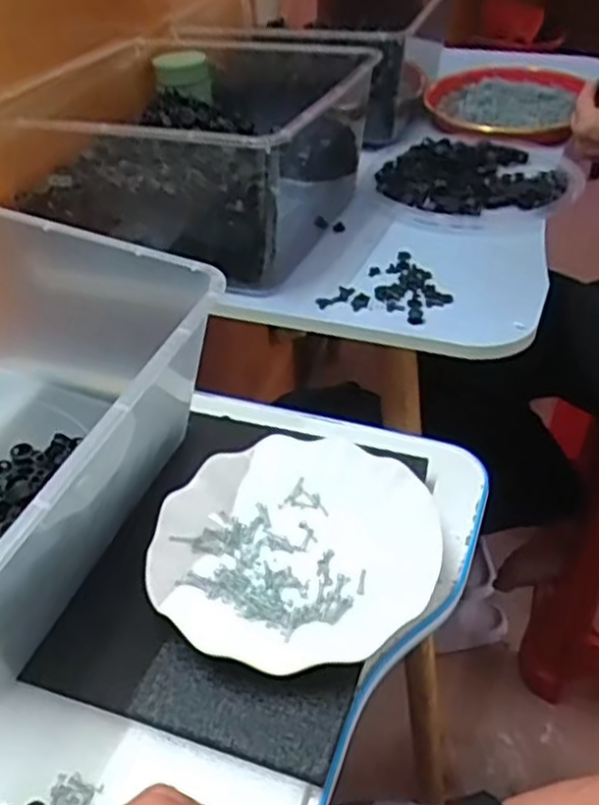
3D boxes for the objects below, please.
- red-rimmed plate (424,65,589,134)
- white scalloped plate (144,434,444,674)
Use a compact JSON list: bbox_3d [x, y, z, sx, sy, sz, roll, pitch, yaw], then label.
[{"bbox_3d":[0.276,-0.411,1.027,0.202,0.025,0.242,5,41,10],"label":"red-rimmed plate"},{"bbox_3d":[-0.001,0.096,0.508,0.171,0.032,0.181,-2,41,2],"label":"white scalloped plate"}]

